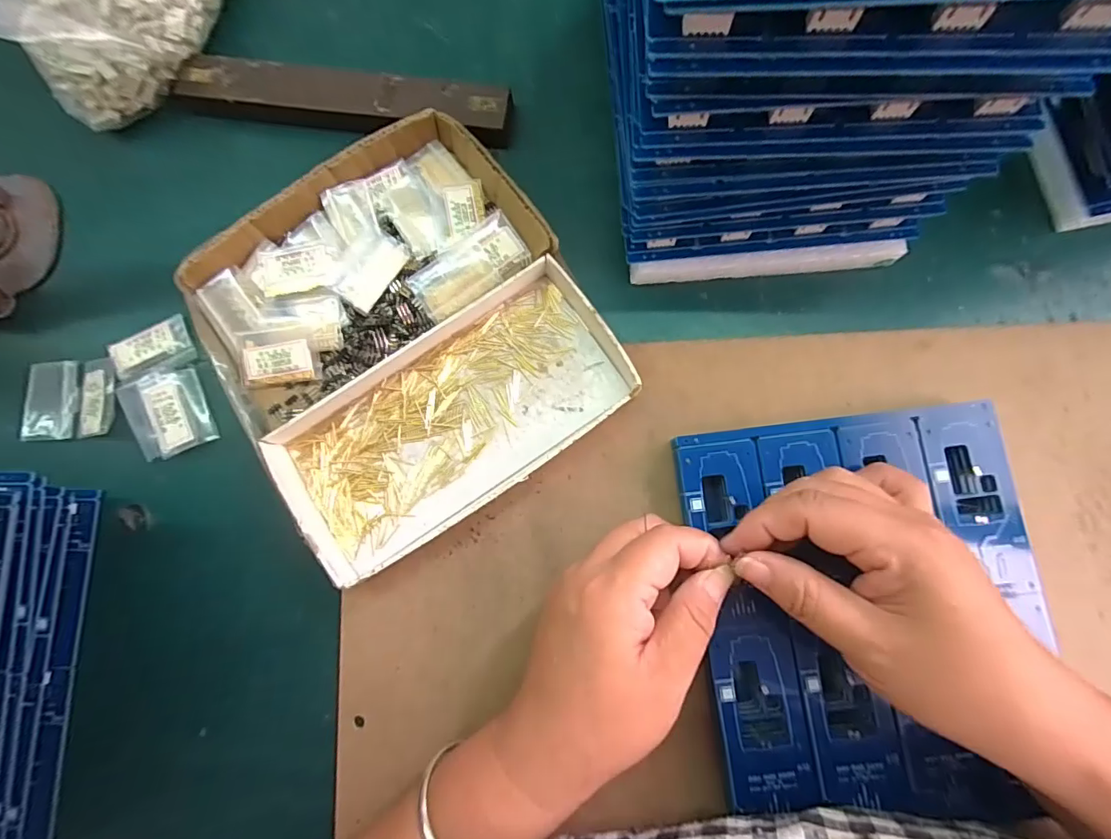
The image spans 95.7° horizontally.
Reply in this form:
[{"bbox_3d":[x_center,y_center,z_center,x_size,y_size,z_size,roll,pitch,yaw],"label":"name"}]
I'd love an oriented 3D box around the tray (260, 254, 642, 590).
[{"bbox_3d":[-0.055,-0.001,0.276,0.188,0.024,0.095,-34,82,-3],"label":"tray"}]

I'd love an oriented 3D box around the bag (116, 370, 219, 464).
[{"bbox_3d":[-0.227,-0.004,0.291,0.044,0.009,0.050,-23,81,-1],"label":"bag"}]

